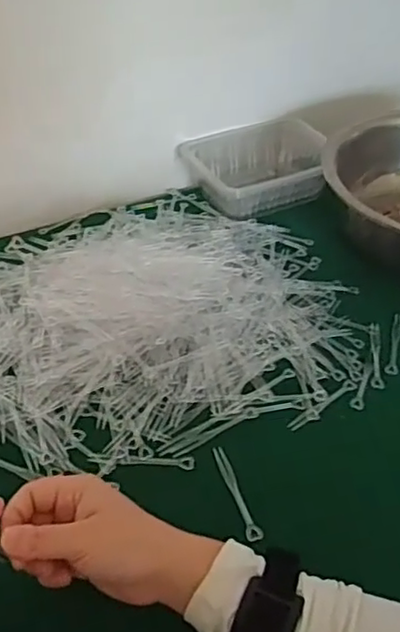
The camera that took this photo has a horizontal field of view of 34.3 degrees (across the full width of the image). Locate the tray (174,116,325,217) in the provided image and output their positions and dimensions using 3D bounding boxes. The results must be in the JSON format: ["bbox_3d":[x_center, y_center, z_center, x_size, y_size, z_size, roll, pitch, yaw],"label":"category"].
[{"bbox_3d":[0.075,-0.180,0.814,0.176,0.060,0.140,-14,45,-17],"label":"tray"}]

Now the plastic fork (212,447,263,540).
[{"bbox_3d":[0.029,0.139,0.513,0.011,0.006,0.084,-12,44,-15],"label":"plastic fork"}]

